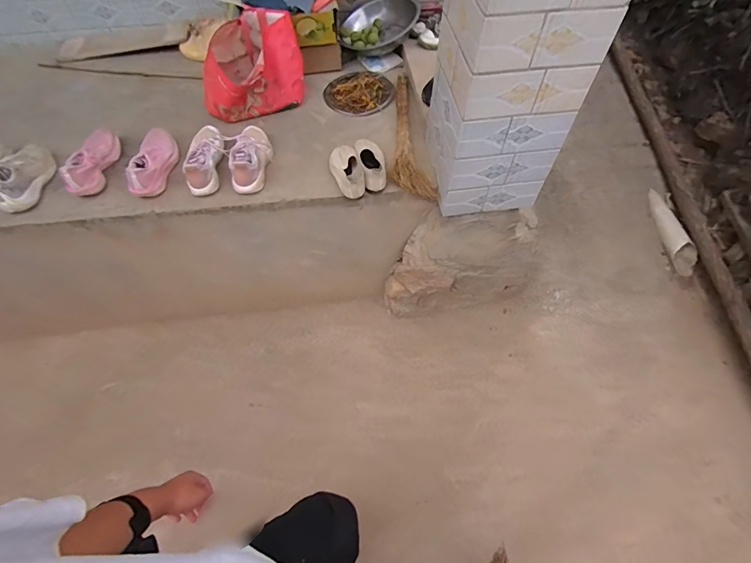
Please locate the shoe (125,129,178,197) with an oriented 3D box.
[{"bbox_3d":[-0.679,-0.368,1.194,0.096,0.064,0.233,-5,57,-3],"label":"shoe"}]

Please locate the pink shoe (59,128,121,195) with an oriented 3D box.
[{"bbox_3d":[-0.851,-0.353,1.189,0.066,0.108,0.245,5,58,4],"label":"pink shoe"}]

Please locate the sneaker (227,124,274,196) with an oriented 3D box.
[{"bbox_3d":[-0.392,-0.400,1.251,0.096,0.124,0.257,-1,57,0],"label":"sneaker"}]

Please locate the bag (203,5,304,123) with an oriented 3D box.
[{"bbox_3d":[-0.432,-0.742,1.363,0.358,0.230,0.229,-17,59,-10],"label":"bag"}]

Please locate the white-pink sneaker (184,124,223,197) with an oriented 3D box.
[{"bbox_3d":[-0.533,-0.404,1.233,0.089,0.082,0.287,-7,58,-4],"label":"white-pink sneaker"}]

